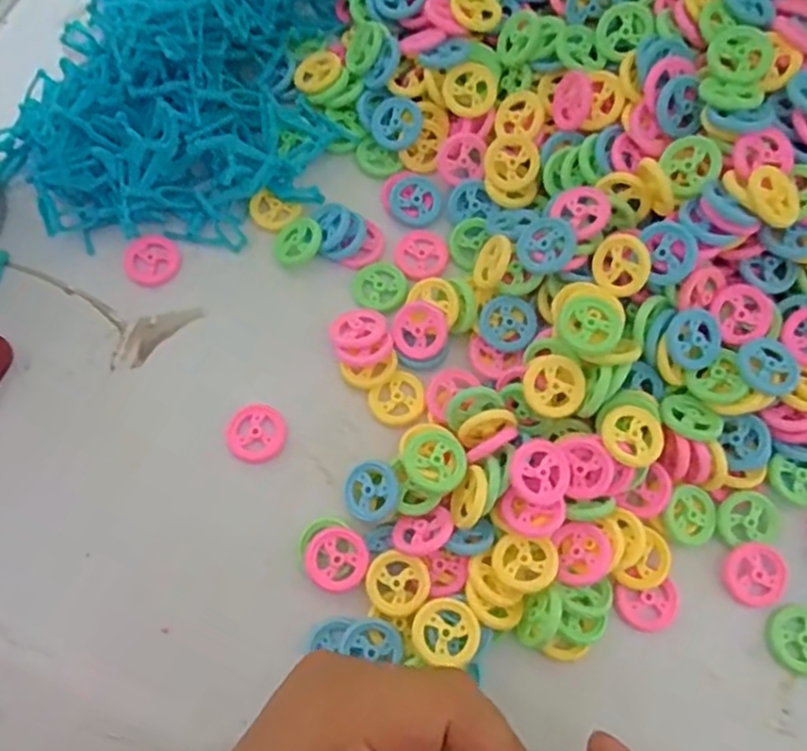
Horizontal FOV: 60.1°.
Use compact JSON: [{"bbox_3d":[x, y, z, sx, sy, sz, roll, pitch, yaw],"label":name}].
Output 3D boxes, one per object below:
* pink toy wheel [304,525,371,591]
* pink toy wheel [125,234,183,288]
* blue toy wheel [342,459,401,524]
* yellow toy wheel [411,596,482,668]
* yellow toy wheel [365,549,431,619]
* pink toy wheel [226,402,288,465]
[{"bbox_3d":[-0.032,0.088,0.336,0.029,0.010,0.029,0,71,0],"label":"pink toy wheel"},{"bbox_3d":[-0.141,-0.064,0.390,0.032,0.004,0.030,0,71,0],"label":"pink toy wheel"},{"bbox_3d":[-0.015,0.056,0.337,0.027,0.004,0.028,-2,83,12],"label":"blue toy wheel"},{"bbox_3d":[0.019,0.116,0.316,0.029,0.010,0.030,0,71,0],"label":"yellow toy wheel"},{"bbox_3d":[-0.003,0.097,0.326,0.029,0.004,0.029,0,71,0],"label":"yellow toy wheel"},{"bbox_3d":[-0.076,0.030,0.360,0.029,0.006,0.029,0,71,0],"label":"pink toy wheel"}]

